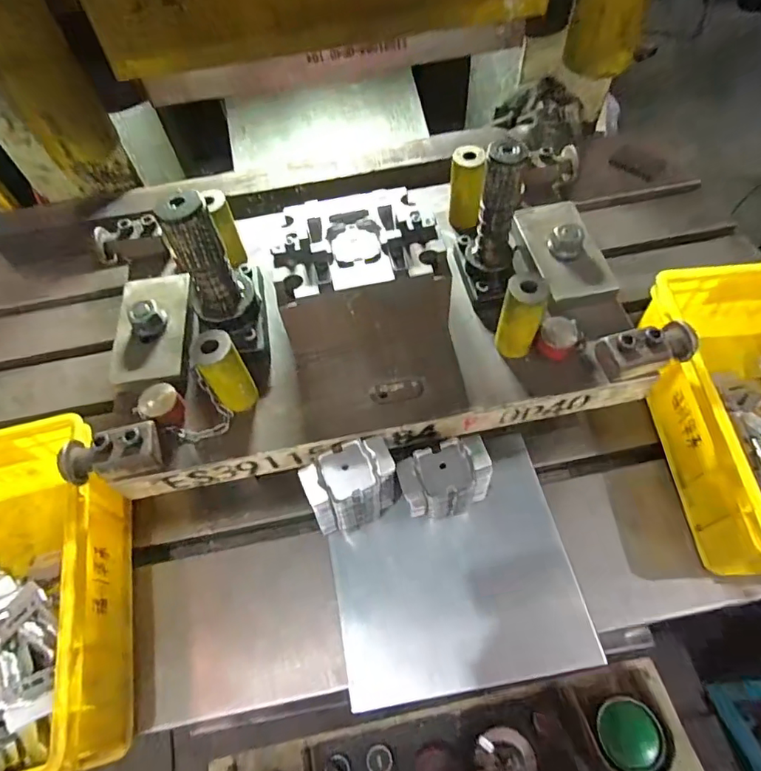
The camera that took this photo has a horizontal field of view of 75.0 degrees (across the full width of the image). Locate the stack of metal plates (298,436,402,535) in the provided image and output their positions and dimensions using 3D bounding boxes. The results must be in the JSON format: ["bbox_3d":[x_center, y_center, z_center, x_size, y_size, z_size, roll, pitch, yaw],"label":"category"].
[{"bbox_3d":[-0.028,0.118,0.544,0.094,0.135,0.059,-14,58,-5],"label":"stack of metal plates"}]

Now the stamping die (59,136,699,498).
[{"bbox_3d":[-0.024,-0.099,0.527,0.632,0.199,0.319,-15,58,-6],"label":"stamping die"}]

